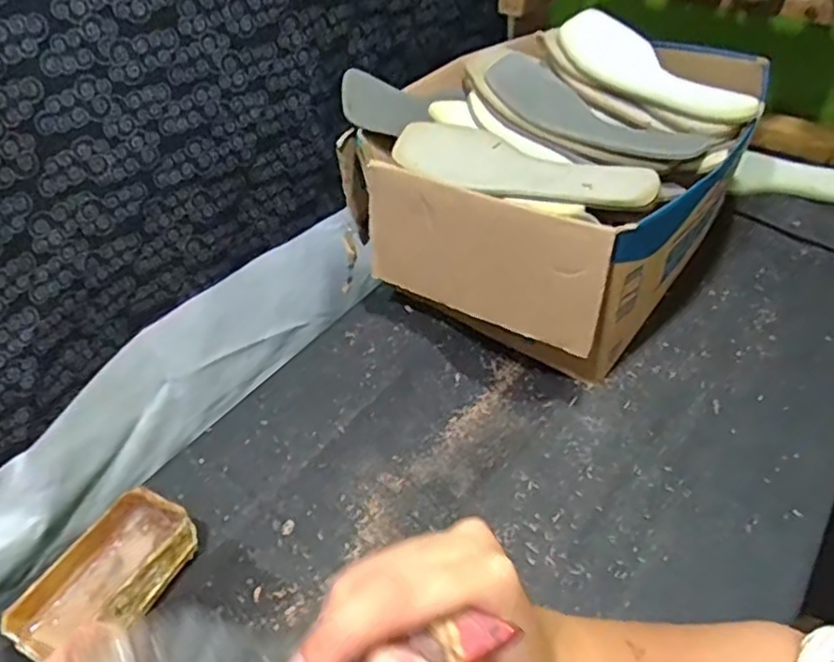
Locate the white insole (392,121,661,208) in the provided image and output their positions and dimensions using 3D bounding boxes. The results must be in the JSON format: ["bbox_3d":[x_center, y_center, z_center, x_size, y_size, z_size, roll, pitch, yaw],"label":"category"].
[{"bbox_3d":[0.088,-0.147,0.595,0.244,0.033,0.079,27,52,30],"label":"white insole"}]

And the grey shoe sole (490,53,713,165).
[{"bbox_3d":[0.165,-0.213,0.650,0.086,0.032,0.238,-29,48,-22],"label":"grey shoe sole"}]

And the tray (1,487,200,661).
[{"bbox_3d":[-0.224,0.183,0.492,0.077,0.045,0.126,17,48,20],"label":"tray"}]

